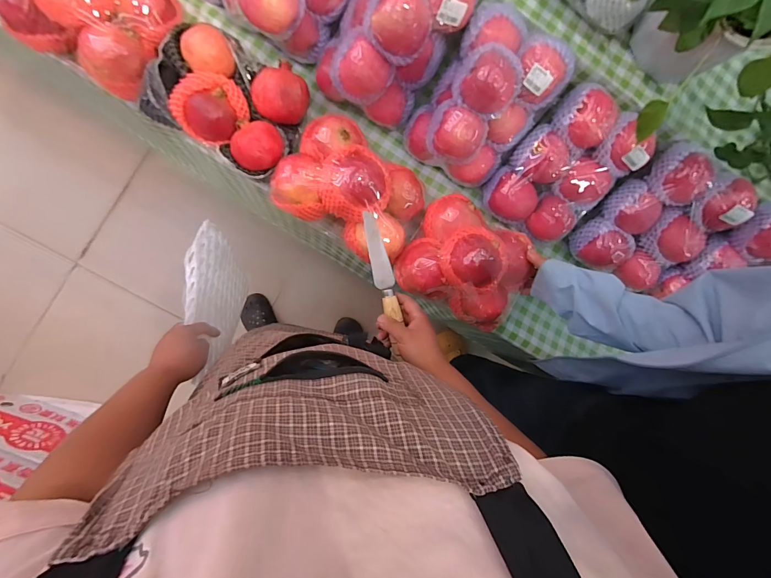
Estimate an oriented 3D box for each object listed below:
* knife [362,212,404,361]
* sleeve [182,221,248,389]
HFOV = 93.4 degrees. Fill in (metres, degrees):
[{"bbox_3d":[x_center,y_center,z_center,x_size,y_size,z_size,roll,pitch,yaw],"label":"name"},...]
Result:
[{"bbox_3d":[0.001,-0.004,0.529,0.028,0.019,0.214,-13,91,-8],"label":"knife"},{"bbox_3d":[-0.308,0.006,0.677,0.058,0.184,0.235,-4,91,-8],"label":"sleeve"}]

